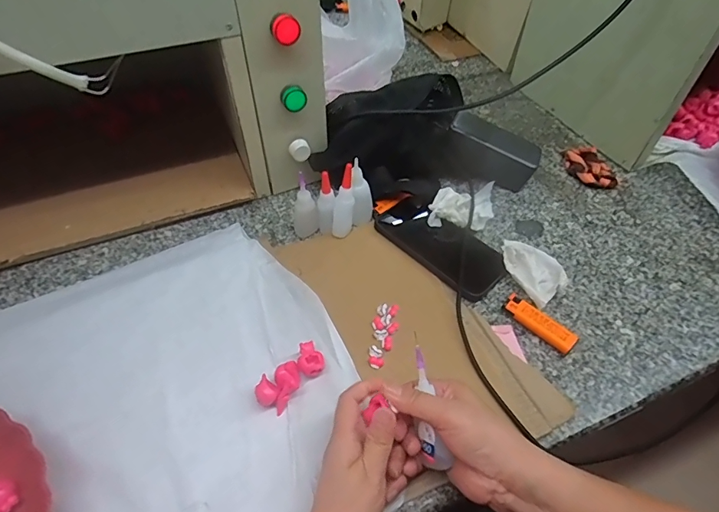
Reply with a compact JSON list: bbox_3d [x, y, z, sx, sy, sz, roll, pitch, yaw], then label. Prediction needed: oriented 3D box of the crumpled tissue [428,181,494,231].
[{"bbox_3d":[0.138,-0.072,0.572,0.078,0.040,0.097,15,52,11],"label":"crumpled tissue"}]

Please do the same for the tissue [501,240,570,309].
[{"bbox_3d":[0.209,0.013,0.515,0.070,0.024,0.089,-24,55,-19],"label":"tissue"}]

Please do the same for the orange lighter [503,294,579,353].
[{"bbox_3d":[0.197,0.072,0.470,0.080,0.015,0.028,38,59,26],"label":"orange lighter"}]

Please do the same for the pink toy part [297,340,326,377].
[{"bbox_3d":[-0.046,0.101,0.419,0.025,0.019,0.031,-5,51,-4],"label":"pink toy part"}]

